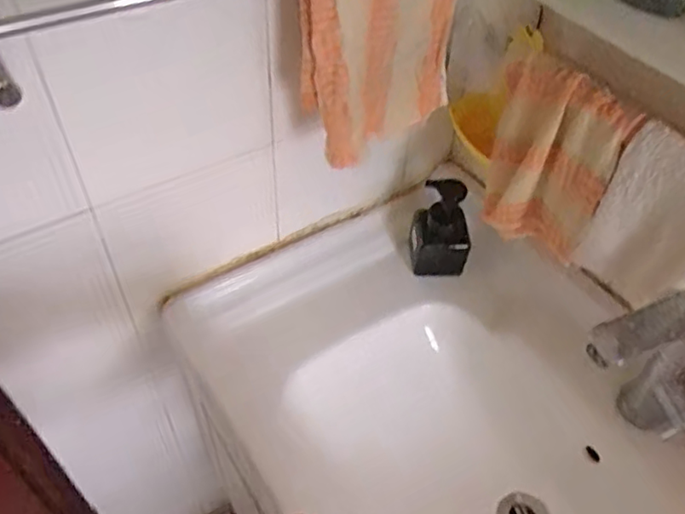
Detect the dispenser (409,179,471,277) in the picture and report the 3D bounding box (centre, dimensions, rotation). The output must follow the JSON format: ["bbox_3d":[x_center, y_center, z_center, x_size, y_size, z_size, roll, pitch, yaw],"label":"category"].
[{"bbox_3d":[0.130,-0.037,0.772,0.077,0.128,0.052,9,48,4],"label":"dispenser"}]

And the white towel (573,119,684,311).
[{"bbox_3d":[0.281,-0.017,0.514,0.024,0.155,0.135,-28,56,-26],"label":"white towel"}]

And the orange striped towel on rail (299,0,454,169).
[{"bbox_3d":[0.040,-0.192,0.554,0.172,0.200,0.035,-26,55,-25],"label":"orange striped towel on rail"}]

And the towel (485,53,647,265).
[{"bbox_3d":[0.203,-0.091,0.598,0.131,0.178,0.036,37,55,26],"label":"towel"}]

